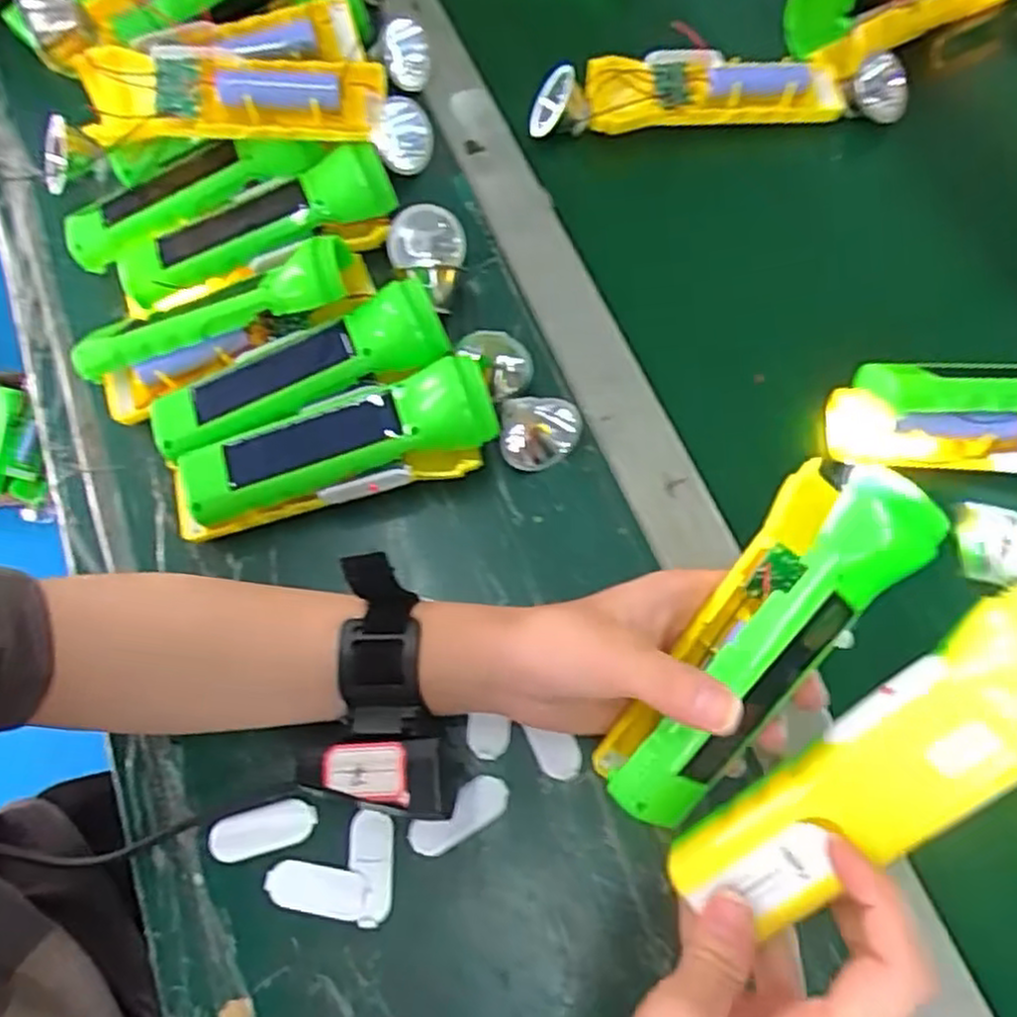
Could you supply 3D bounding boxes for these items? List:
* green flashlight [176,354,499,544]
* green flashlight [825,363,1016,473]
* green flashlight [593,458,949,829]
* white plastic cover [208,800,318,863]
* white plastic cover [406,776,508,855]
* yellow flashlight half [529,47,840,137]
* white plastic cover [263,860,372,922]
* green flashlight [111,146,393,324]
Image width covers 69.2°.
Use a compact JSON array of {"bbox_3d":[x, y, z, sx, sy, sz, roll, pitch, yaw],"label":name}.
[{"bbox_3d":[-0.092,-0.030,0.390,0.169,0.048,0.052,-12,70,-2],"label":"green flashlight"},{"bbox_3d":[0.269,-0.043,0.394,0.178,0.051,0.068,-3,70,1],"label":"green flashlight"},{"bbox_3d":[0.100,0.055,0.298,0.049,0.056,0.158,38,96,12],"label":"green flashlight"},{"bbox_3d":[-0.118,0.155,0.354,0.051,0.004,0.022,-17,70,-4],"label":"white plastic cover"},{"bbox_3d":[-0.024,0.147,0.352,0.050,0.009,0.019,-32,72,-9],"label":"white plastic cover"},{"bbox_3d":[0.117,-0.271,0.477,0.200,0.028,0.037,-6,70,0],"label":"yellow flashlight half"},{"bbox_3d":[-0.089,0.178,0.343,0.050,0.005,0.021,7,70,5],"label":"white plastic cover"},{"bbox_3d":[-0.147,-0.160,0.422,0.162,0.035,0.057,-24,71,-6],"label":"green flashlight"}]

